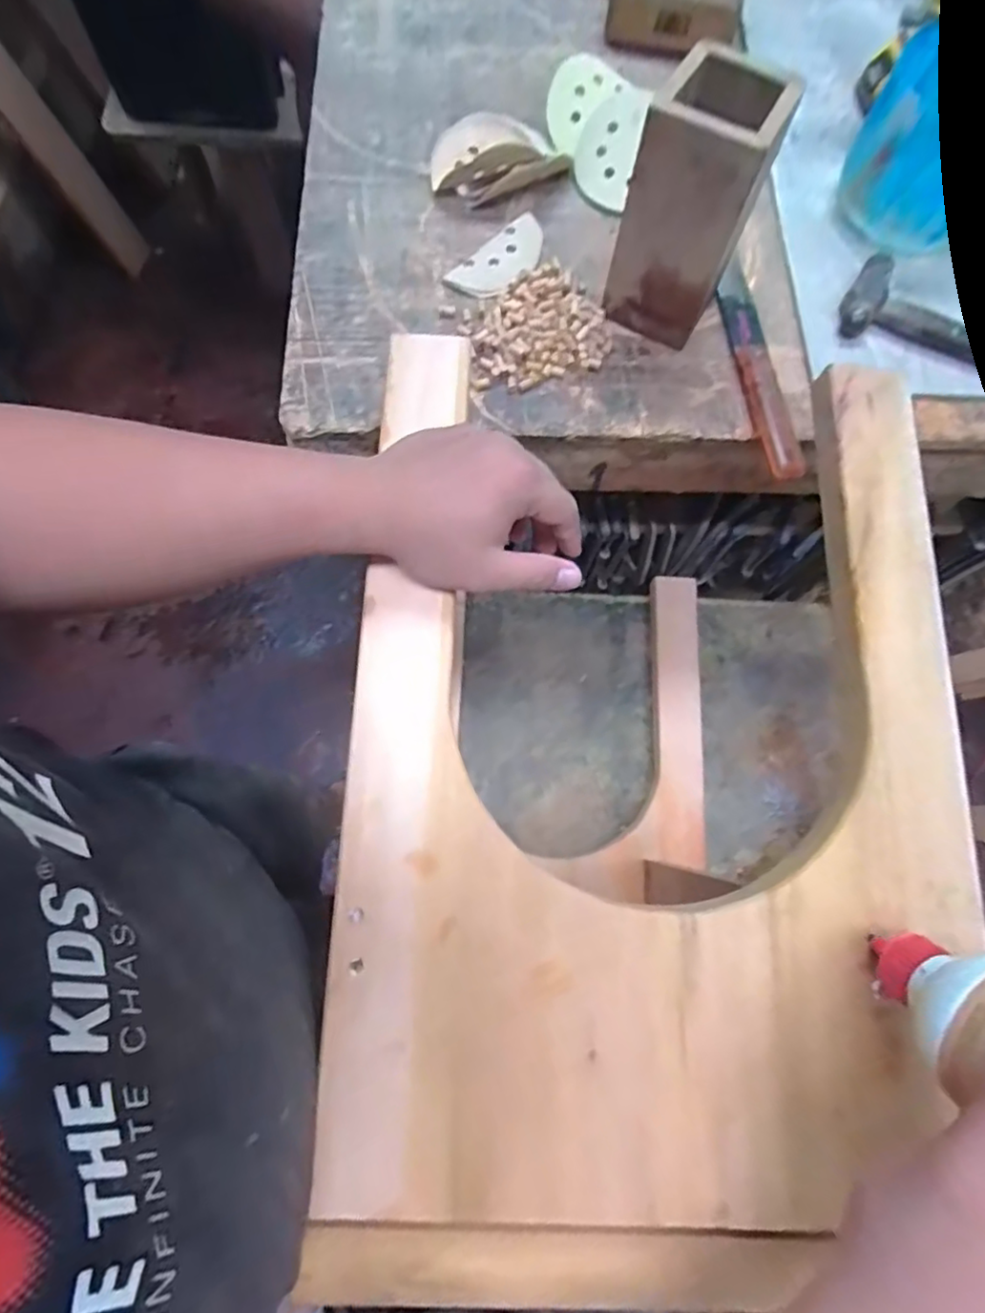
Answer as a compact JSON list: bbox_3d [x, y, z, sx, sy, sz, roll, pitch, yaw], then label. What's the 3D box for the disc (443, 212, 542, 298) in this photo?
[{"bbox_3d":[0.014,-0.400,0.625,0.059,0.010,0.125,41,76,10],"label":"disc"}]

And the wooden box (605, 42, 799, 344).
[{"bbox_3d":[0.166,-0.377,0.531,0.089,0.183,0.095,25,73,5],"label":"wooden box"}]

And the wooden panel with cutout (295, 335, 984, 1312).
[{"bbox_3d":[0.103,0.060,0.378,0.371,0.031,0.542,2,72,-2],"label":"wooden panel with cutout"}]

